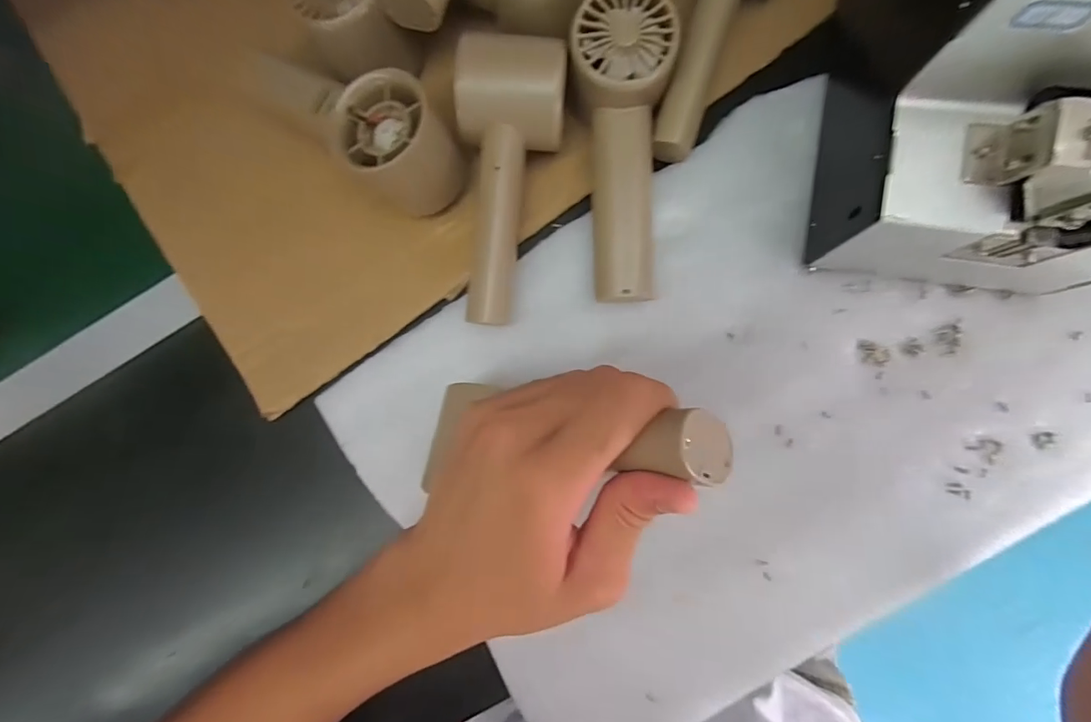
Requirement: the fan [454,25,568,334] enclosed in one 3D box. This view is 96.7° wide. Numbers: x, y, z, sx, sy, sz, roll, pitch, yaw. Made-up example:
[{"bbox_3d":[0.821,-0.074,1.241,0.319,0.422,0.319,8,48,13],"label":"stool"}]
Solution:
[{"bbox_3d":[-0.024,-0.097,0.274,0.058,0.055,0.154,5,87,7],"label":"fan"}]

